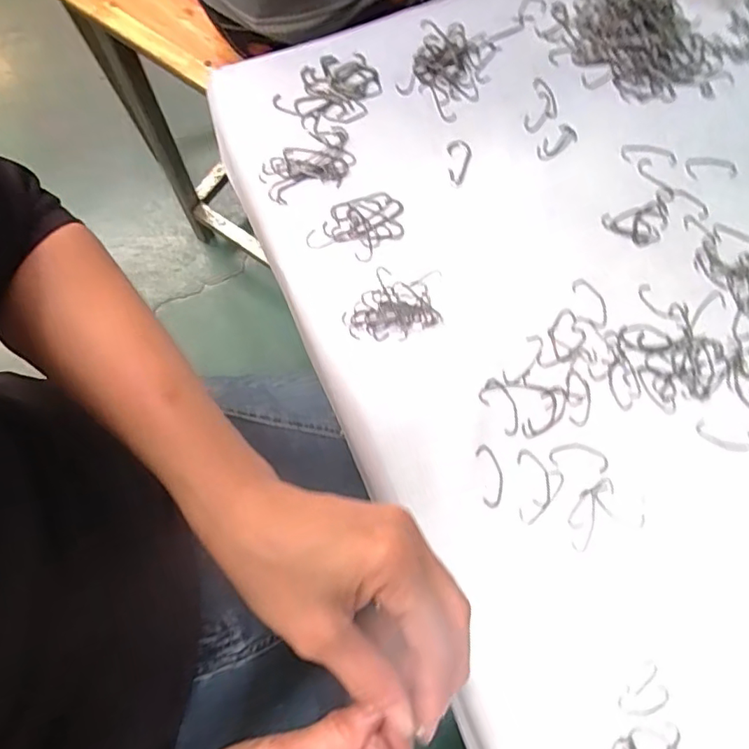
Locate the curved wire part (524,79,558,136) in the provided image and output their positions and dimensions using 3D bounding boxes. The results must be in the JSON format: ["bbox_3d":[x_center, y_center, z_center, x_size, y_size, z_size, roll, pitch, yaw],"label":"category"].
[{"bbox_3d":[0.131,-0.208,0.421,0.024,0.004,0.050,16,77,2],"label":"curved wire part"}]

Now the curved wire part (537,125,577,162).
[{"bbox_3d":[0.139,-0.177,0.413,0.039,0.004,0.017,-39,80,-10],"label":"curved wire part"}]

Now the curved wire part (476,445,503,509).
[{"bbox_3d":[0.077,0.067,0.354,0.015,0.004,0.041,-6,77,-3],"label":"curved wire part"}]

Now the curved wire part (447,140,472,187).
[{"bbox_3d":[0.062,-0.160,0.406,0.018,0.004,0.037,18,77,3],"label":"curved wire part"}]

